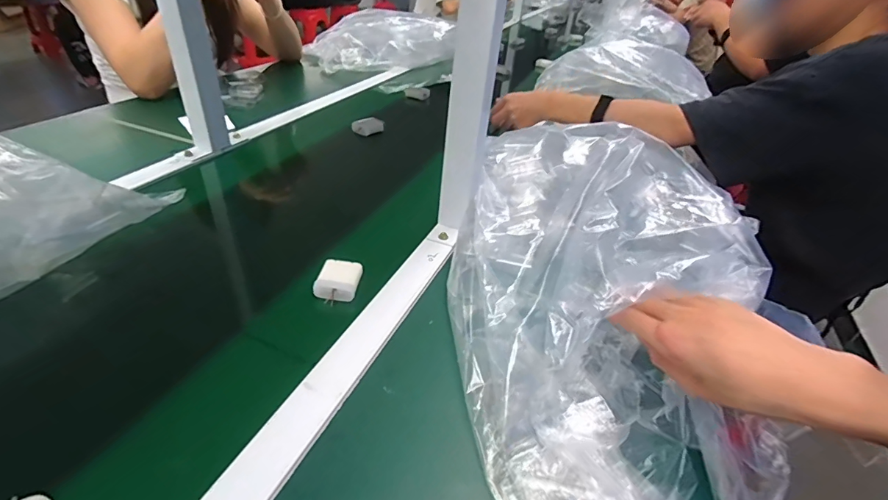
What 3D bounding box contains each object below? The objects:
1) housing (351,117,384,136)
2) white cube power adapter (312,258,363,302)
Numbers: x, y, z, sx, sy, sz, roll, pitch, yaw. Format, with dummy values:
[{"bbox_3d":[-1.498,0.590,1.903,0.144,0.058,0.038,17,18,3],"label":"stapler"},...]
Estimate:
[{"bbox_3d":[-0.147,-0.242,0.846,0.059,0.027,0.024,-16,42,-28],"label":"housing"},{"bbox_3d":[-0.115,0.033,0.474,0.044,0.020,0.050,8,36,1],"label":"white cube power adapter"}]

